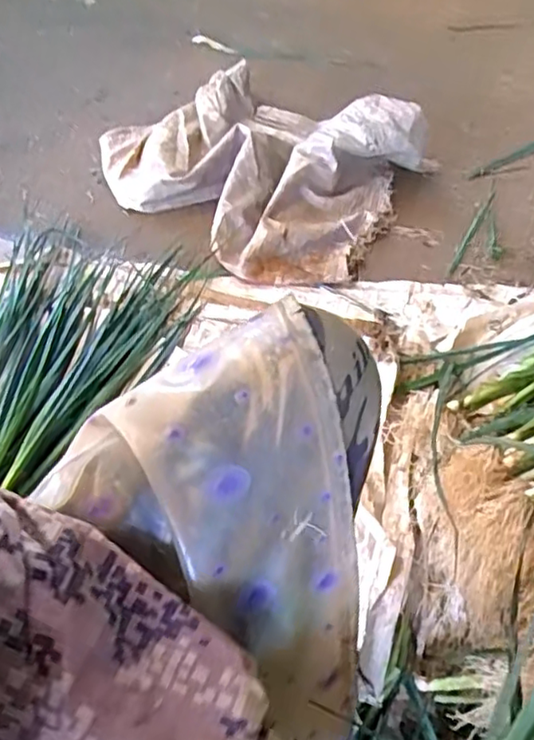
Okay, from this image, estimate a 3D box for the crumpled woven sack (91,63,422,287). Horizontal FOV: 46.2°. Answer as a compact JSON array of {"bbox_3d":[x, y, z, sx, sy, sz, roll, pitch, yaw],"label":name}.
[{"bbox_3d":[-0.034,-0.416,1.155,0.396,0.184,0.614,-34,58,-24],"label":"crumpled woven sack"}]

